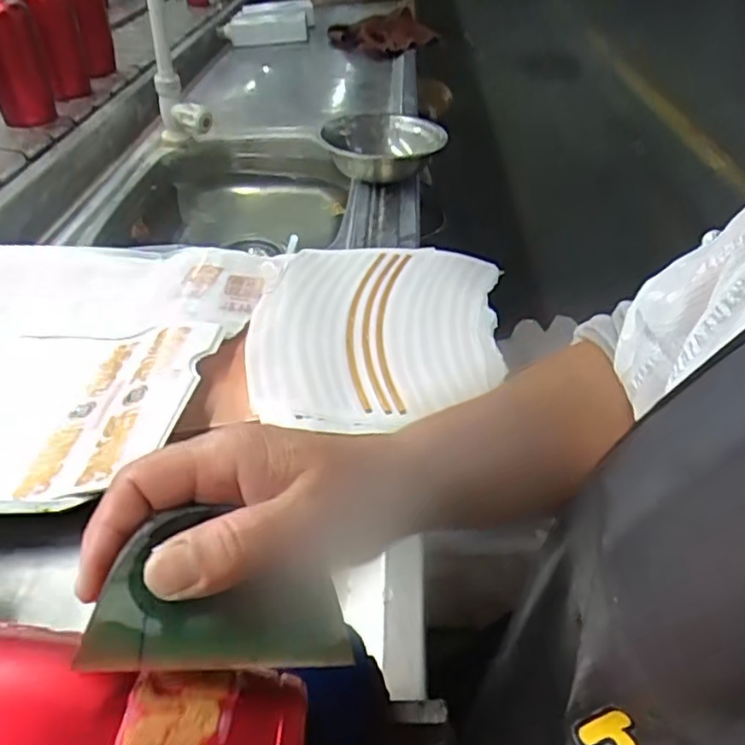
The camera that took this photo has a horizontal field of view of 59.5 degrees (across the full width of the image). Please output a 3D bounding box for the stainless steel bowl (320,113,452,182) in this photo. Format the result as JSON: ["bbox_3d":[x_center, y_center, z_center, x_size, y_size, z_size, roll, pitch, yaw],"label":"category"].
[{"bbox_3d":[0.016,-0.282,0.831,0.150,0.045,0.162,1,38,-1],"label":"stainless steel bowl"}]

